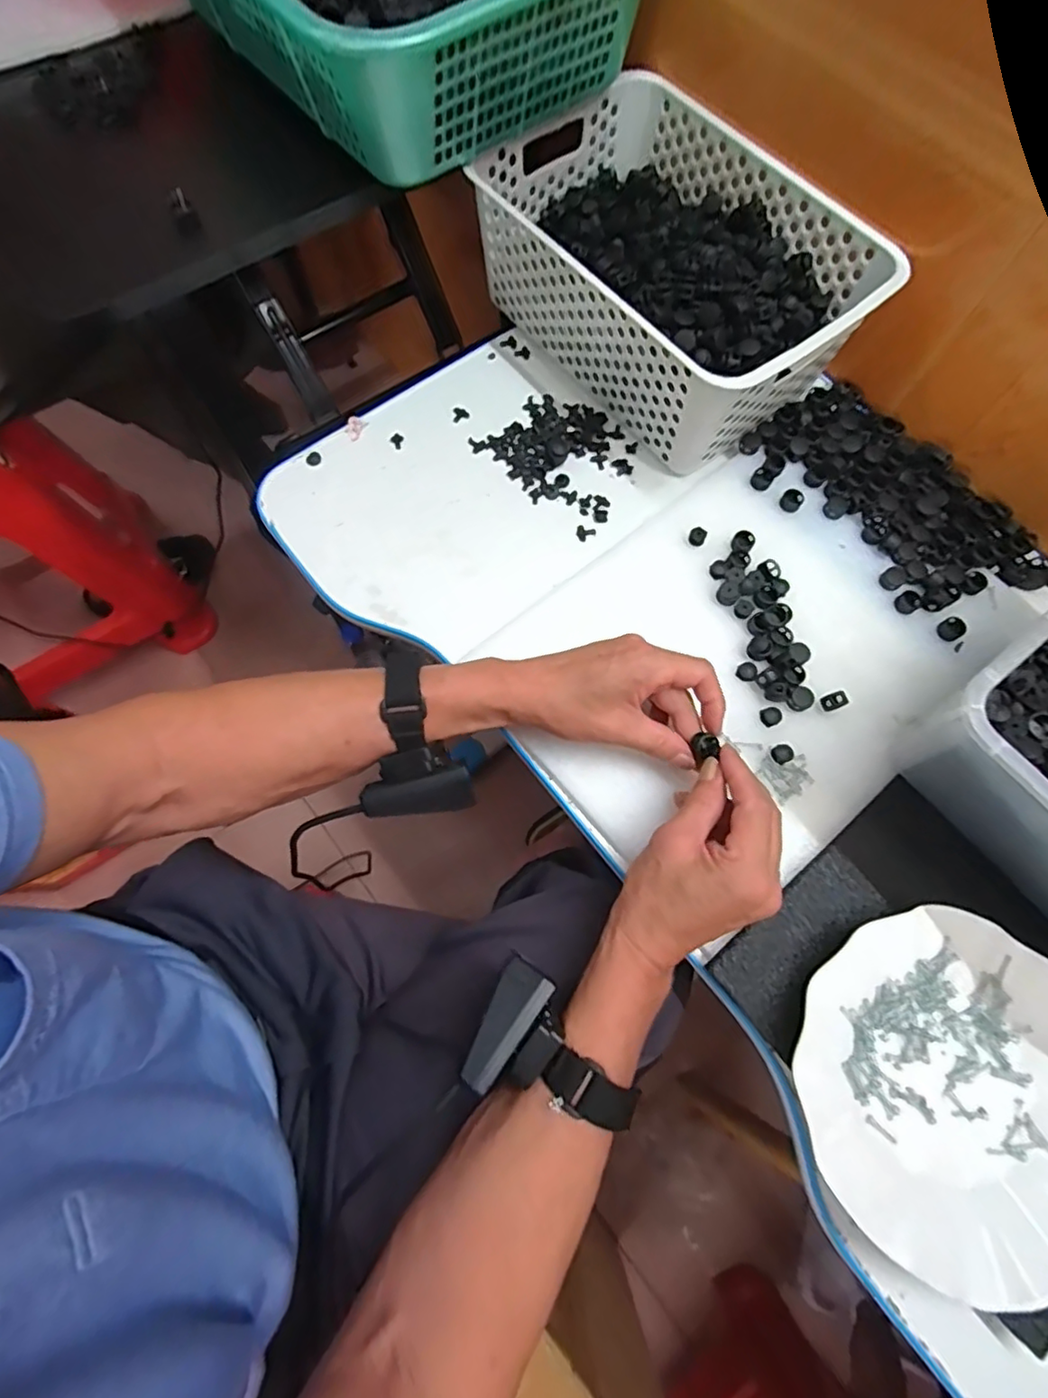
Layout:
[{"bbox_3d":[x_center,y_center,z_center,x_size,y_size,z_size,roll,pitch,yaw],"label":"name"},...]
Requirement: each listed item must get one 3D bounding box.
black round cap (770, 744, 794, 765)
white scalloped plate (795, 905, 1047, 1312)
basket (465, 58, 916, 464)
[{"bbox_3d":[0.183,0.039,0.424,0.014,0.005,0.013,0,72,-1],"label":"black round cap"},{"bbox_3d":[0.247,0.222,0.347,0.171,0.024,0.179,0,72,-1],"label":"white scalloped plate"},{"bbox_3d":[0.122,-0.353,0.505,0.202,0.107,0.300,-39,77,-12],"label":"basket"}]

